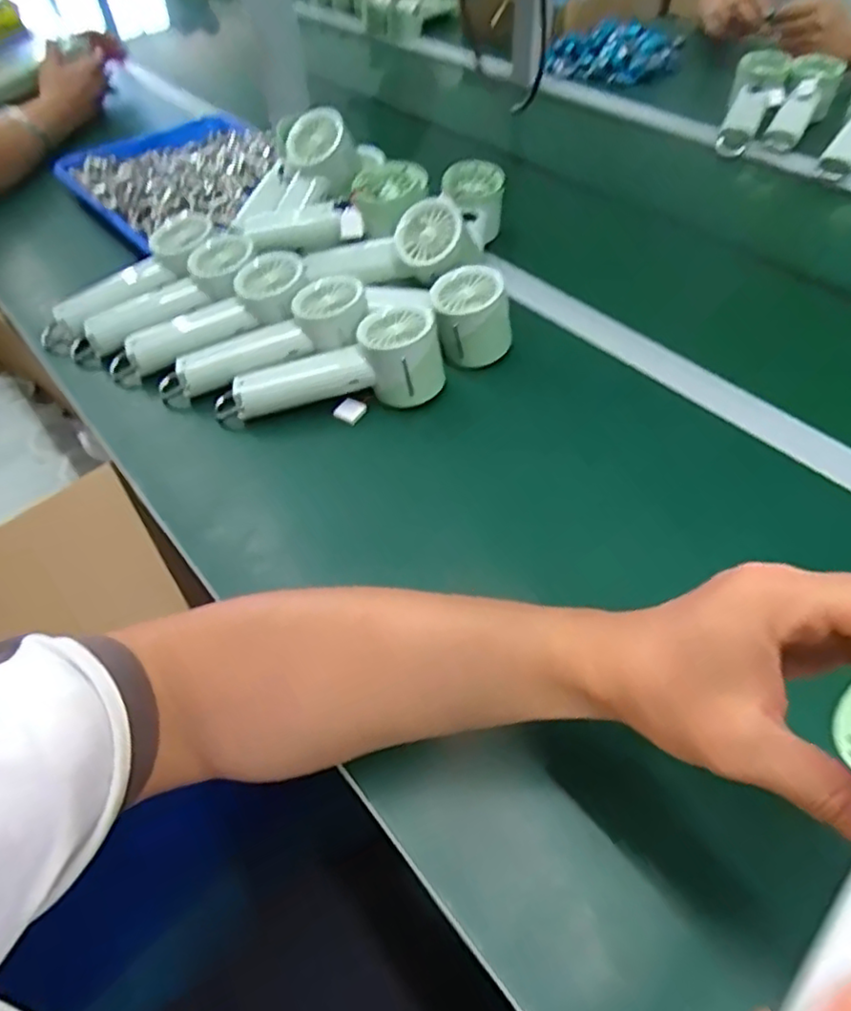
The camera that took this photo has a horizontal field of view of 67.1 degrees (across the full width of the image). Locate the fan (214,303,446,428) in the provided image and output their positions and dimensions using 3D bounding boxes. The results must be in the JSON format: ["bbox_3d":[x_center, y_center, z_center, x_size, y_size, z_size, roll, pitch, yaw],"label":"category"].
[{"bbox_3d":[-0.080,-0.108,0.548,0.196,0.066,0.063,-15,50,9],"label":"fan"}]

